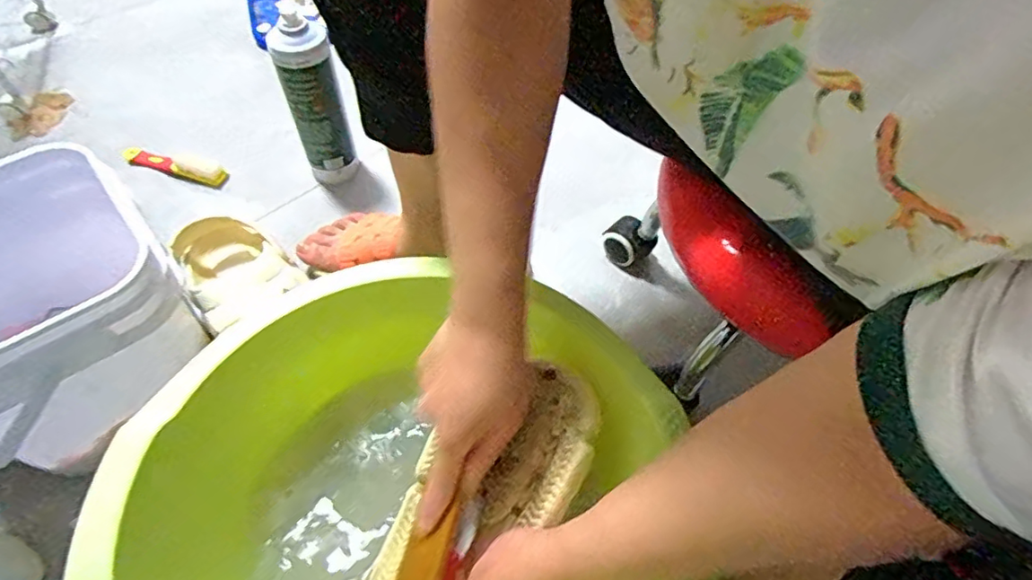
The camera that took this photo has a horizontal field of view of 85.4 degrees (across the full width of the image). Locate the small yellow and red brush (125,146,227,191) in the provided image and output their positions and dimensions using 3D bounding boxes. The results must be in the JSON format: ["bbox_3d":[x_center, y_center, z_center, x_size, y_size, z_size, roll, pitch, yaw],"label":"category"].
[{"bbox_3d":[-0.463,-0.164,0.762,0.156,0.037,0.024,13,55,8],"label":"small yellow and red brush"}]

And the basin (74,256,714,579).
[{"bbox_3d":[-0.073,0.174,0.414,0.374,0.153,0.346,22,57,14],"label":"basin"}]

